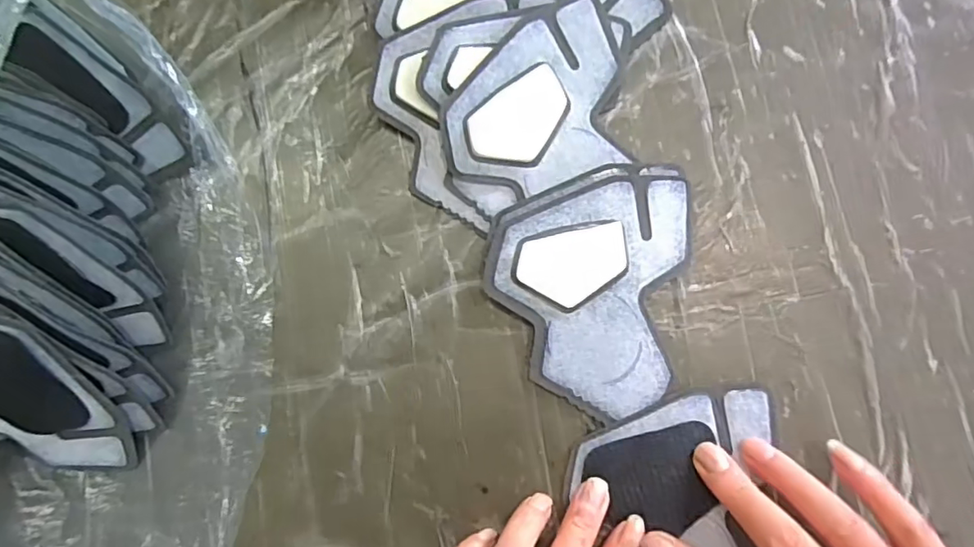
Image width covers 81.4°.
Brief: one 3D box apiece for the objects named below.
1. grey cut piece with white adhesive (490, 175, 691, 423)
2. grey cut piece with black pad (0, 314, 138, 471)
[{"bbox_3d":[0.051,0.009,0.284,0.093,0.004,0.114,3,88,4],"label":"grey cut piece with white adhesive"},{"bbox_3d":[-0.250,0.061,0.284,0.124,0.010,0.096,7,117,-11],"label":"grey cut piece with black pad"}]

